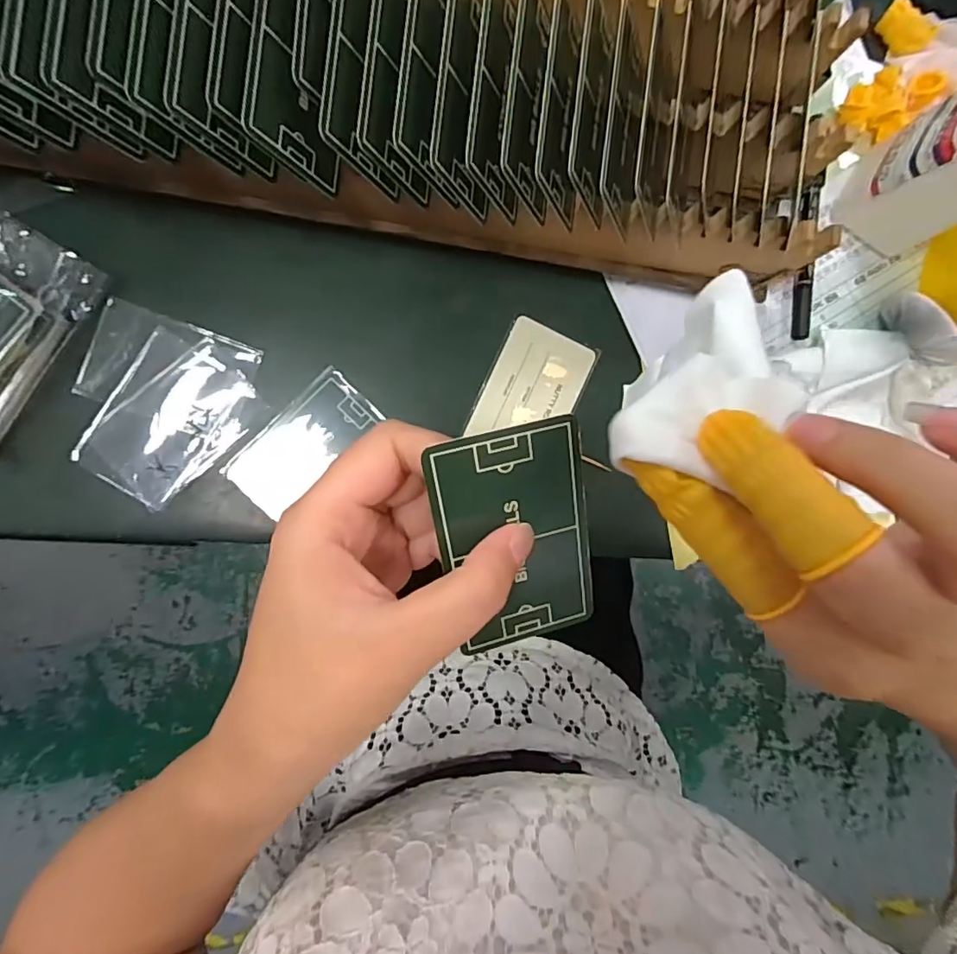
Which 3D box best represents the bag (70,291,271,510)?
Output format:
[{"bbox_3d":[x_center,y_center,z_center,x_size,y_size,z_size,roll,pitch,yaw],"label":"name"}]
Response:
[{"bbox_3d":[-0.177,-0.038,0.302,0.091,0.005,0.101,21,87,-9],"label":"bag"}]

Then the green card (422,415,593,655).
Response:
[{"bbox_3d":[0.014,0.023,0.189,0.052,0.004,0.082,-14,115,-10],"label":"green card"}]

